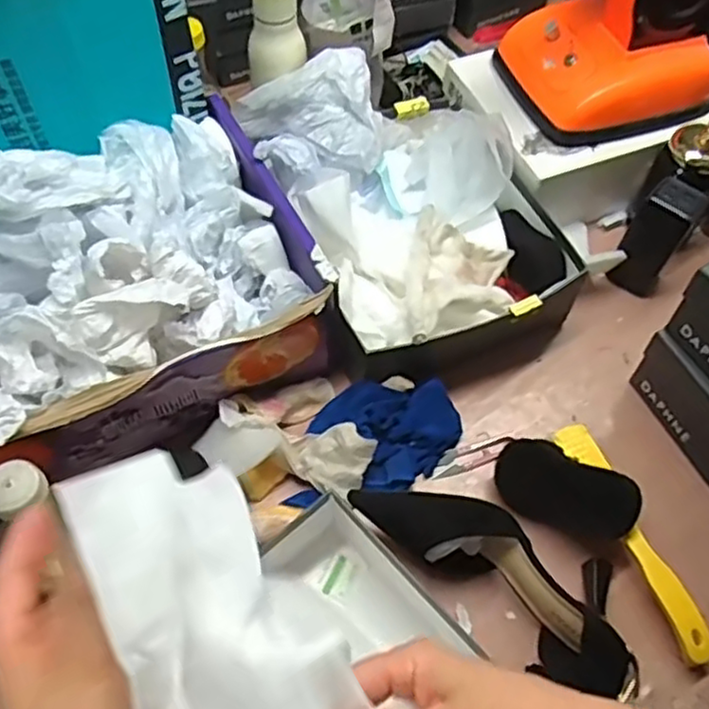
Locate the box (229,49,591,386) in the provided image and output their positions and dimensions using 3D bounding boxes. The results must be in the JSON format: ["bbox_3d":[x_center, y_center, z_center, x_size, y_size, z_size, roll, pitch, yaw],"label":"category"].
[{"bbox_3d":[0.055,-0.164,0.780,0.267,0.144,0.370,-22,61,-14],"label":"box"}]

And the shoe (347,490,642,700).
[{"bbox_3d":[0.137,0.182,0.625,0.265,0.065,0.106,37,64,20],"label":"shoe"}]

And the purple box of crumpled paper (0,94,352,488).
[{"bbox_3d":[-0.244,-0.064,0.672,0.388,0.174,0.305,-24,62,-15],"label":"purple box of crumpled paper"}]

